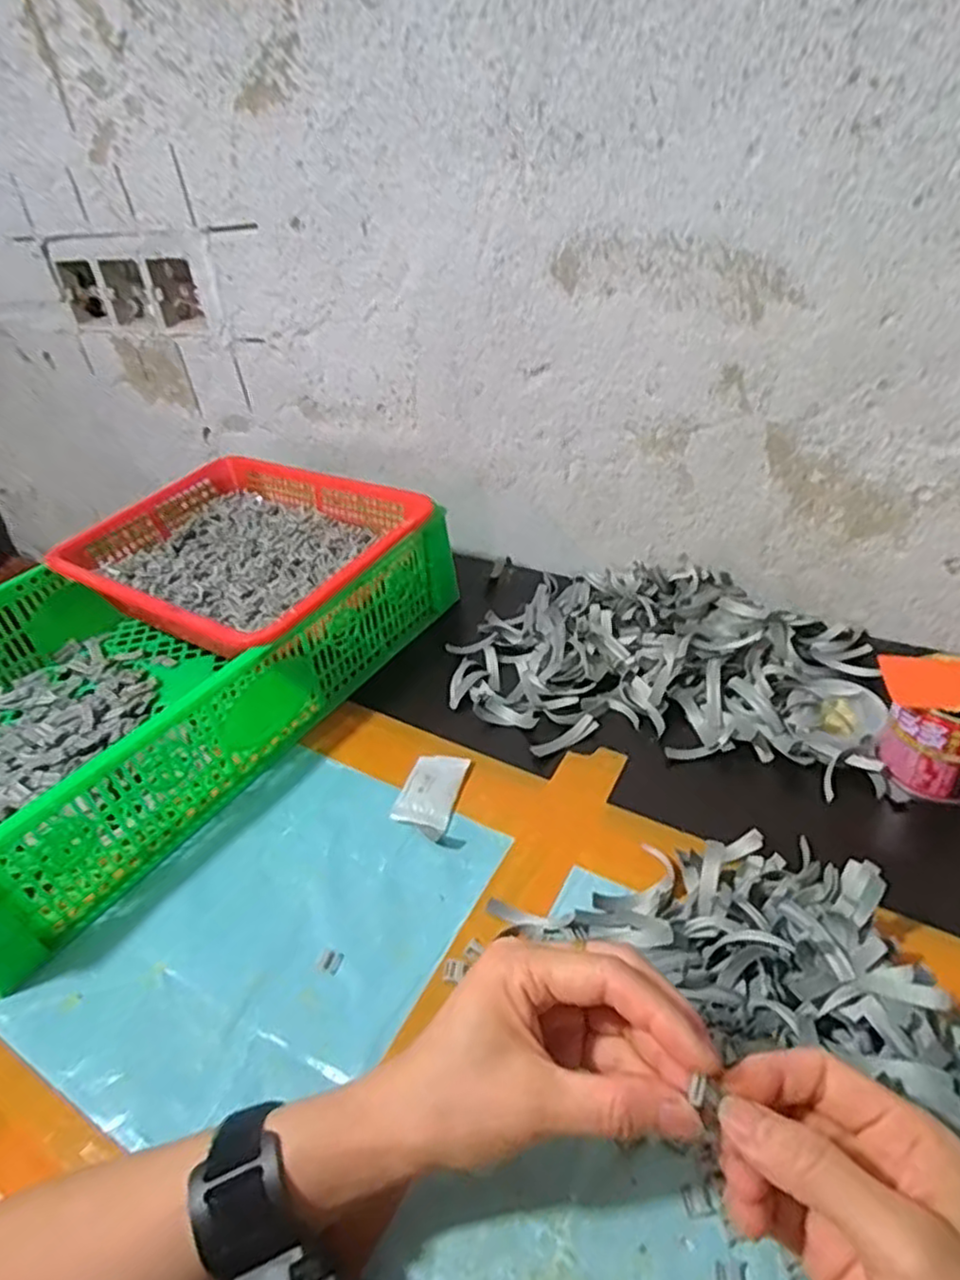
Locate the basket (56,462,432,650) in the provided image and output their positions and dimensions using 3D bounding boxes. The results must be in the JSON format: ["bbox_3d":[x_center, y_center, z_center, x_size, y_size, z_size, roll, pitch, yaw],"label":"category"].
[{"bbox_3d":[-0.214,-0.078,0.659,0.300,0.070,0.253,17,43,30],"label":"basket"}]

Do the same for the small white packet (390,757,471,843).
[{"bbox_3d":[-0.035,0.108,0.497,0.039,0.010,0.072,5,38,16],"label":"small white packet"}]

